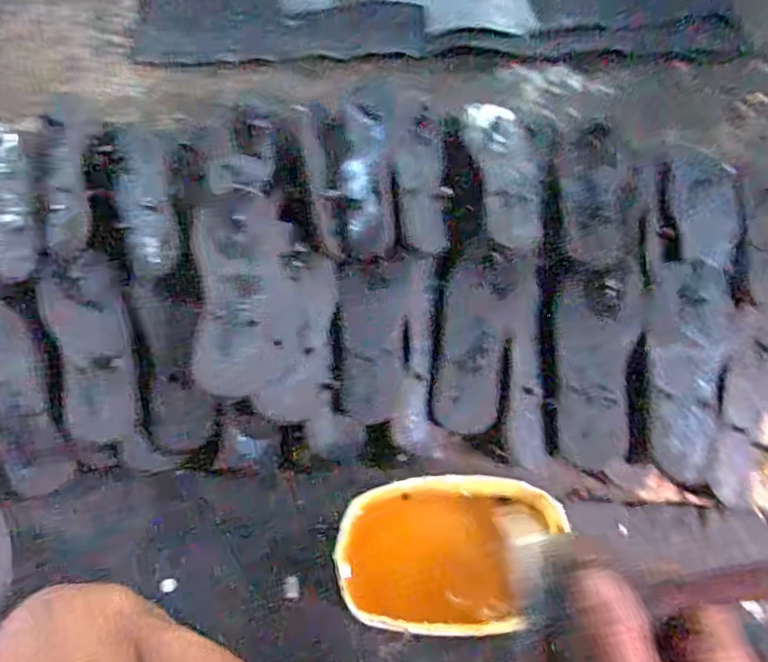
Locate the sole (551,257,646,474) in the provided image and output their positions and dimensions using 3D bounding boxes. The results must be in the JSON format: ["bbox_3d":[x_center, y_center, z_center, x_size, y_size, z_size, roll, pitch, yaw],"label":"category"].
[{"bbox_3d":[0.233,0.027,0.652,0.089,0.024,0.229,9,74,3],"label":"sole"}]

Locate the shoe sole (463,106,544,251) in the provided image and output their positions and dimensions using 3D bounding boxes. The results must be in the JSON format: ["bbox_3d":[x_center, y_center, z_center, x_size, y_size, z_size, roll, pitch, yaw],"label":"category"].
[{"bbox_3d":[0.152,-0.214,0.756,0.081,0.032,0.256,-5,61,-4],"label":"shoe sole"}]

